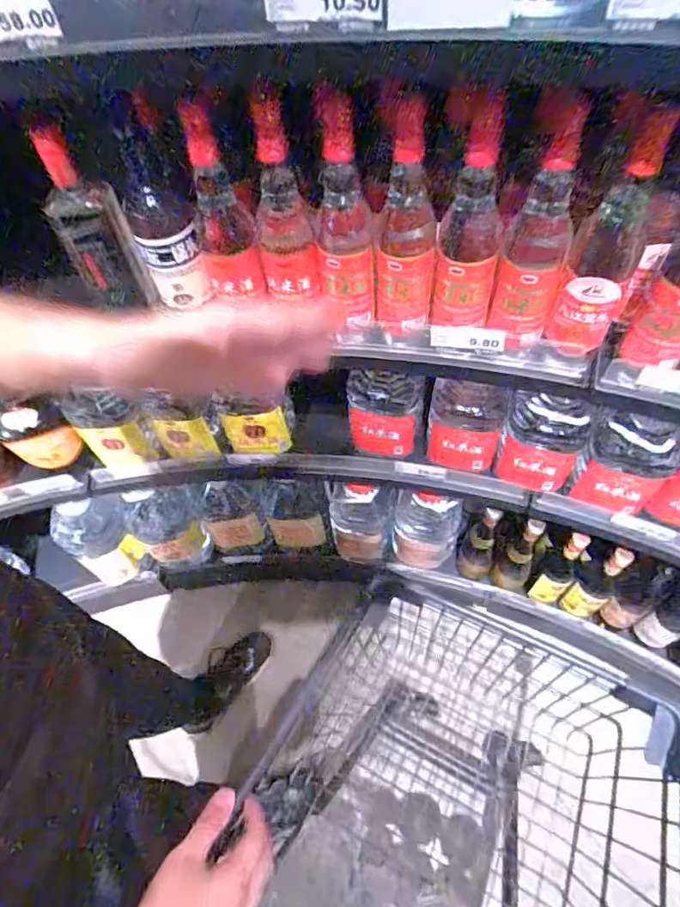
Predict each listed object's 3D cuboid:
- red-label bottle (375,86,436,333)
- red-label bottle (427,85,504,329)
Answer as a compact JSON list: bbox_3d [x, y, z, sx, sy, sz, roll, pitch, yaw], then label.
[{"bbox_3d":[0.074,-0.255,0.584,0.072,0.251,0.064,2,57,7],"label":"red-label bottle"},{"bbox_3d":[0.145,-0.249,0.565,0.075,0.237,0.059,9,58,11],"label":"red-label bottle"}]

